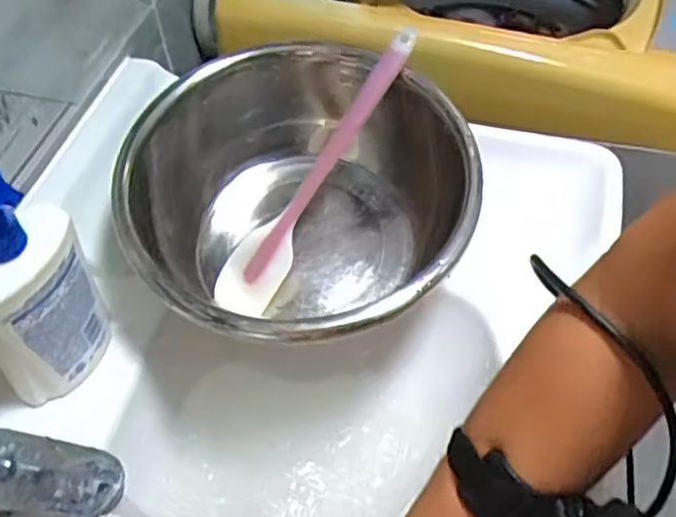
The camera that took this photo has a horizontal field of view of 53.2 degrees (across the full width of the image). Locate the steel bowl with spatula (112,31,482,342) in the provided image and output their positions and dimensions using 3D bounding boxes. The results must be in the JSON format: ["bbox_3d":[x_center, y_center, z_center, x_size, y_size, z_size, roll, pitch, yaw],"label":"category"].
[{"bbox_3d":[-0.019,-0.038,0.540,0.266,0.143,0.225,-23,56,-13],"label":"steel bowl with spatula"}]

